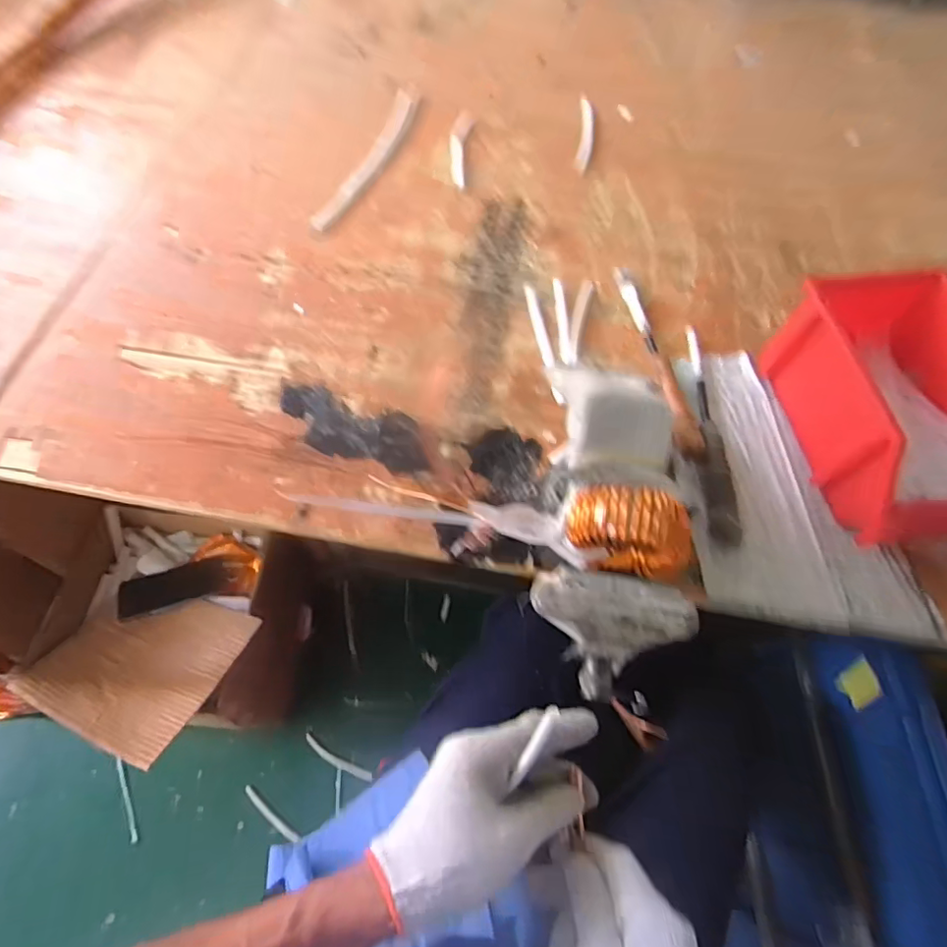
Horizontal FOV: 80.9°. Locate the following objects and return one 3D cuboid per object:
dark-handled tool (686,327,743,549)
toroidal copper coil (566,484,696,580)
[{"bbox_3d":[0.240,-0.046,0.574,0.029,0.022,0.258,3,63,0],"label":"dark-handled tool"},{"bbox_3d":[0.100,0.038,0.360,0.077,0.059,0.038,12,63,4],"label":"toroidal copper coil"}]

